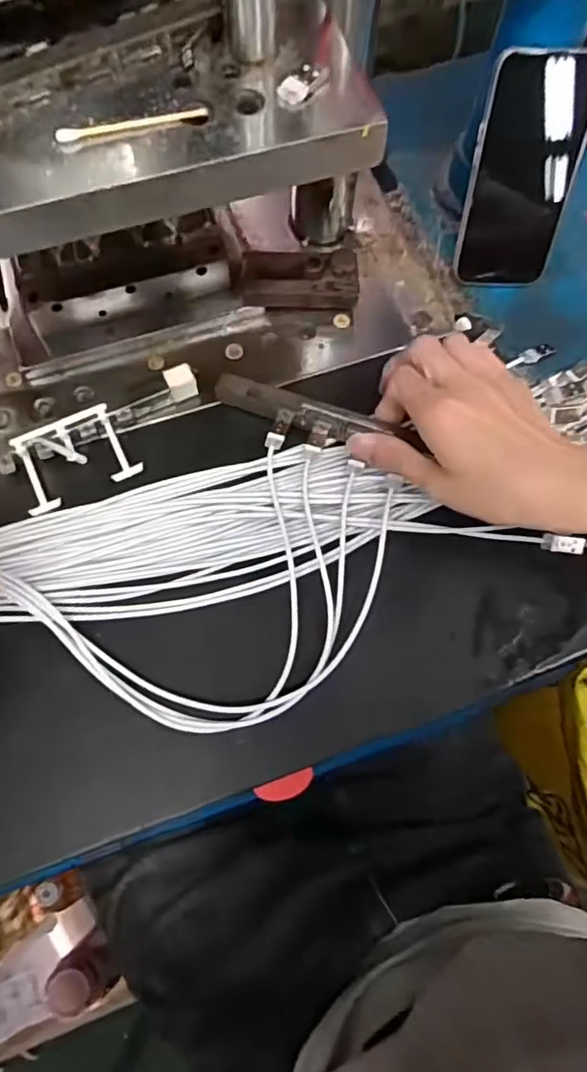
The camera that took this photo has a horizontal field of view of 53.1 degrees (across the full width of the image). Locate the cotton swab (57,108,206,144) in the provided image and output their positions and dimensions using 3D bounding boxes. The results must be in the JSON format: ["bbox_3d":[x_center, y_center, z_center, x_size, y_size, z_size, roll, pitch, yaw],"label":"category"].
[{"bbox_3d":[-0.074,-0.191,0.271,0.069,0.004,0.006,-15,73,-5],"label":"cotton swab"}]

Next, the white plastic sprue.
[{"bbox_3d":[-0.153,-0.055,0.410,0.076,0.015,0.055,-25,74,-8],"label":"white plastic sprue"}]

